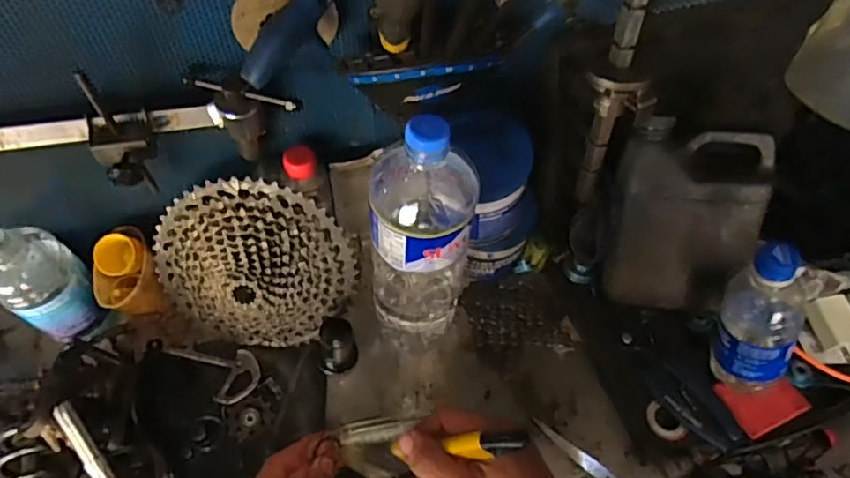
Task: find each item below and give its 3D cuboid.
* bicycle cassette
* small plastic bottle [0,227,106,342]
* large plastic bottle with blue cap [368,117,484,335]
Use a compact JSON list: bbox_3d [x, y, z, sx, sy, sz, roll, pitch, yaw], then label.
[{"bbox_3d":[-0.170,0.037,0.576,0.188,0.190,0.045,37,23,-18],"label":"bicycle cassette"},{"bbox_3d":[-0.363,0.040,0.564,0.058,0.136,0.070,30,62,15],"label":"small plastic bottle"},{"bbox_3d":[-0.005,0.007,0.536,0.081,0.308,0.077,0,59,-2],"label":"large plastic bottle with blue cap"}]

